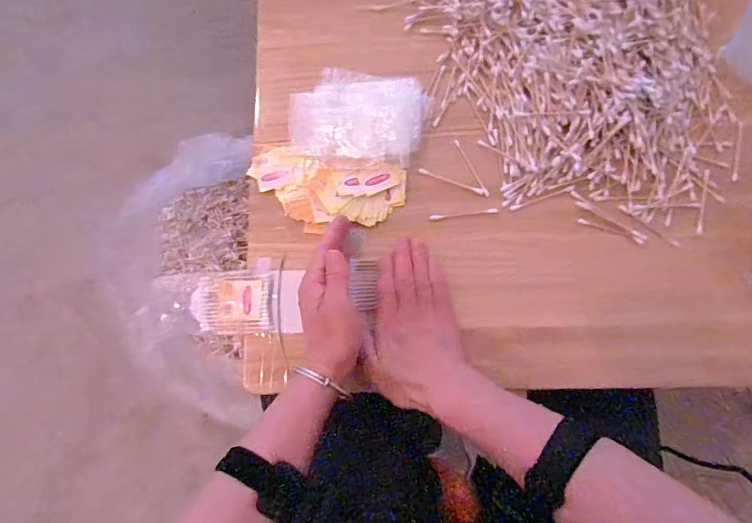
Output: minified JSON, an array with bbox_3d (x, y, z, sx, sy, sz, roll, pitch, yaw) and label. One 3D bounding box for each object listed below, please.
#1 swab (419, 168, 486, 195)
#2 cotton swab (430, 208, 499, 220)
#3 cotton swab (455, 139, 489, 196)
[{"bbox_3d":[0.081,-0.086,0.478,0.072,0.004,0.006,20,79,4],"label":"swab"},{"bbox_3d":[0.094,-0.050,0.471,0.073,0.004,0.005,-7,78,-1],"label":"cotton swab"},{"bbox_3d":[0.104,-0.102,0.481,0.005,0.004,0.071,-26,79,-5],"label":"cotton swab"}]

